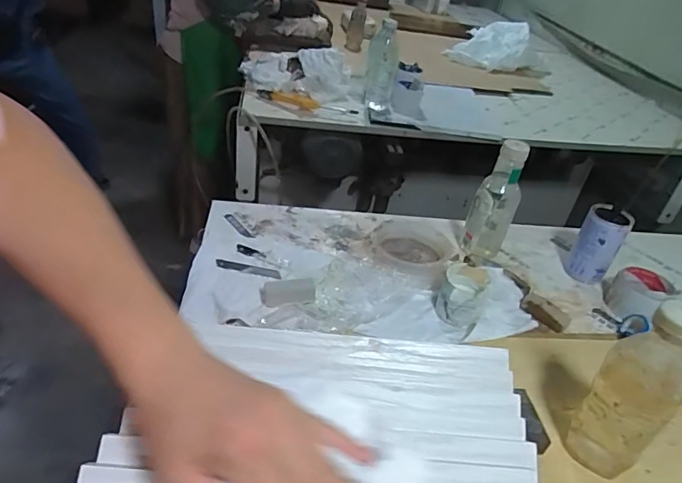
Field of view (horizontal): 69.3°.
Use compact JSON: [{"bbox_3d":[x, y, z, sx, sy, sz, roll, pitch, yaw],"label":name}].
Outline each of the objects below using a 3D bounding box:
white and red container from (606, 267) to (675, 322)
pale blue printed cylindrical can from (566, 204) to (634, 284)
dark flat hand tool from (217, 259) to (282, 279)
[{"bbox_3d":[0.460,0.086,0.769,0.081,0.054,0.086,29,41,27],"label":"white and red container"},{"bbox_3d":[0.420,0.006,0.810,0.062,0.125,0.059,5,36,-4],"label":"pale blue printed cylindrical can"},{"bbox_3d":[-0.138,0.041,0.735,0.096,0.004,0.015,13,61,1],"label":"dark flat hand tool"}]

